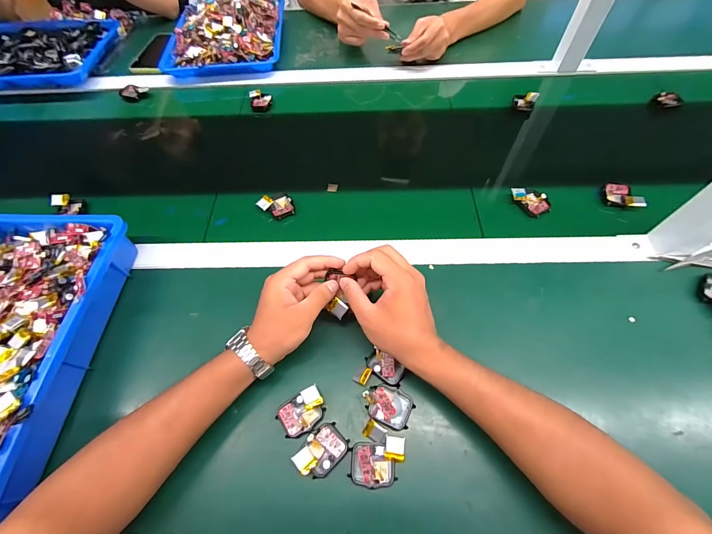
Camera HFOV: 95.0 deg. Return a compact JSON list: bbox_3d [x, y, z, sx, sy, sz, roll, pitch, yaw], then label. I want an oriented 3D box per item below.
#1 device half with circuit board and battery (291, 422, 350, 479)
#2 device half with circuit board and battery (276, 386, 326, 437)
[{"bbox_3d":[-0.035,0.188,0.333,0.051,0.015,0.036,-41,67,-19],"label":"device half with circuit board and battery"},{"bbox_3d":[-0.058,0.157,0.353,0.050,0.015,0.036,-28,63,-13],"label":"device half with circuit board and battery"}]

